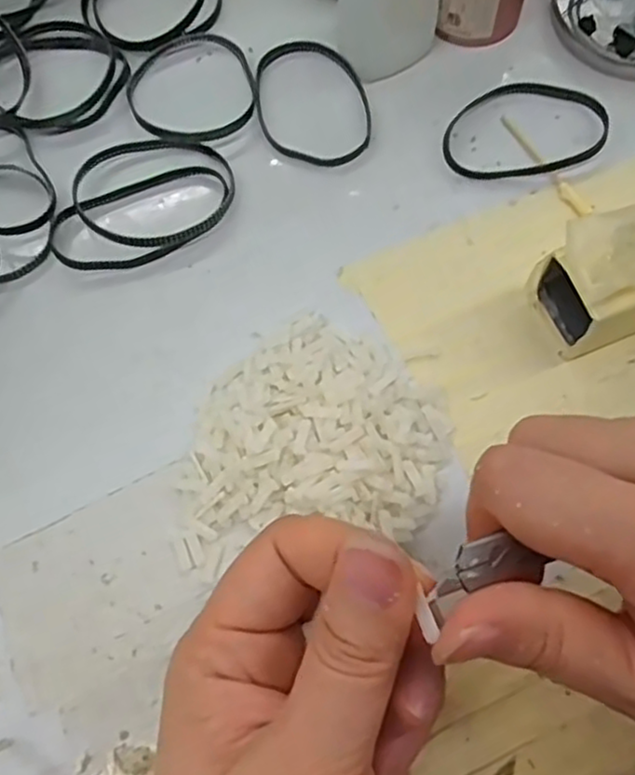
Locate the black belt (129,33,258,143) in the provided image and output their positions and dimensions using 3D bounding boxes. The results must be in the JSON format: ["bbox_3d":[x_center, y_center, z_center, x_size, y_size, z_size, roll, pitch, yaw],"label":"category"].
[{"bbox_3d":[-0.054,-0.131,0.307,0.057,0.008,0.060,0,70,0],"label":"black belt"}]

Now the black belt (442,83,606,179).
[{"bbox_3d":[0.087,-0.110,0.296,0.070,0.007,0.046,-4,70,-1],"label":"black belt"}]

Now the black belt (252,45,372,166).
[{"bbox_3d":[-0.003,-0.124,0.303,0.049,0.004,0.066,-12,70,-4],"label":"black belt"}]

